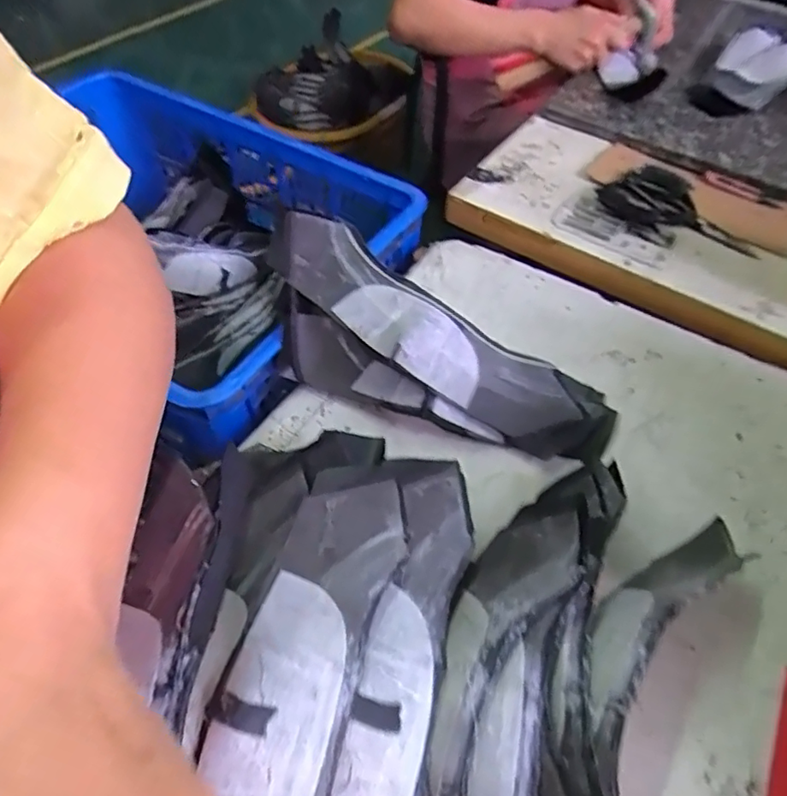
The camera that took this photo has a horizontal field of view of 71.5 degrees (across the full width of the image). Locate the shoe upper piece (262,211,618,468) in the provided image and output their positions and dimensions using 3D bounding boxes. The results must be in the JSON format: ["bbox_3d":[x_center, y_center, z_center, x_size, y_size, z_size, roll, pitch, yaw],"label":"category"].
[{"bbox_3d":[0.033,-0.039,0.536,0.373,0.115,0.113,29,56,5],"label":"shoe upper piece"}]

